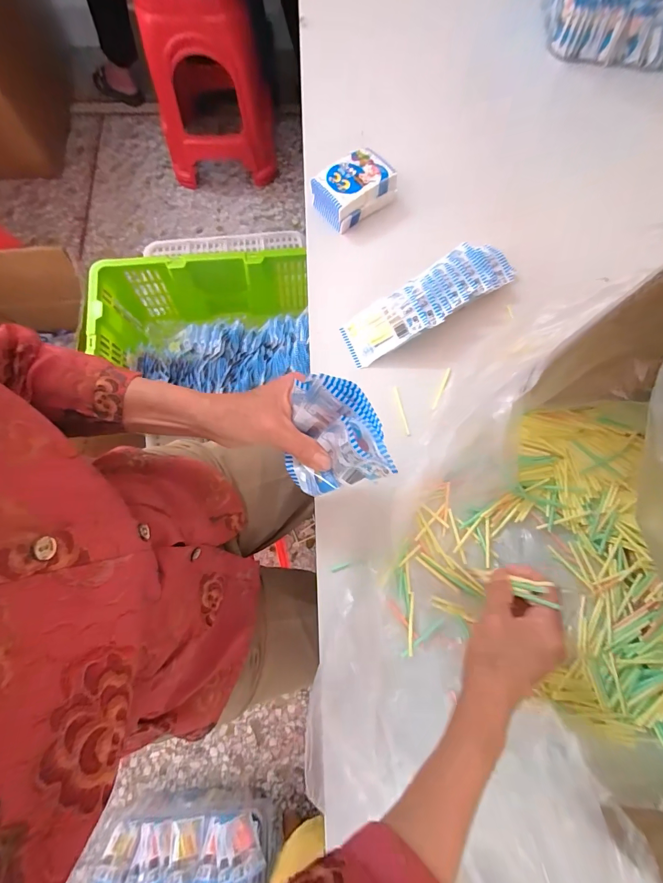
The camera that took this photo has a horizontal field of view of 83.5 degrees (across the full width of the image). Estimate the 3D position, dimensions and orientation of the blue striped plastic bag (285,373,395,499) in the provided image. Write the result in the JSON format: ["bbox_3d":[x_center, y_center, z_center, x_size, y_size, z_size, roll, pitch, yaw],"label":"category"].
[{"bbox_3d":[-0.007,0.000,0.294,0.090,0.099,0.035,59,36,0],"label":"blue striped plastic bag"}]

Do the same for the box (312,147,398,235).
[{"bbox_3d":[0.031,-0.362,0.538,0.109,0.054,0.071,-35,79,-10],"label":"box"}]

